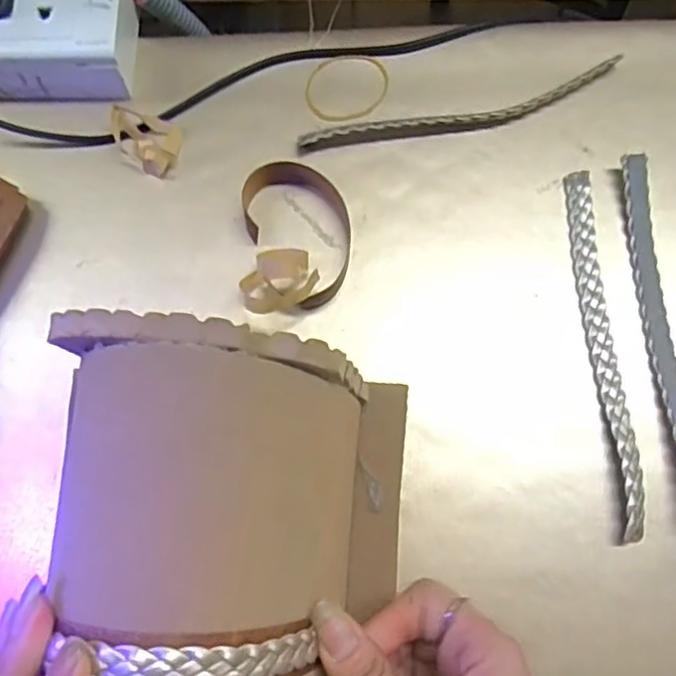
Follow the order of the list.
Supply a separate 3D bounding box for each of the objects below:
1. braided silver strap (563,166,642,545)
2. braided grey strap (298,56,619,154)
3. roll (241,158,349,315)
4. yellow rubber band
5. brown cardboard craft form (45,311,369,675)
[{"bbox_3d":[0.134,0.003,0.328,0.012,0.009,0.188,-3,75,0],"label":"braided silver strap"},{"bbox_3d":[0.070,-0.125,0.362,0.184,0.010,0.019,-15,75,-3],"label":"braided grey strap"},{"bbox_3d":[-0.021,-0.051,0.335,0.055,0.027,0.084,-1,75,0],"label":"roll"},{"bbox_3d":[0.005,-0.144,0.371,0.043,0.004,0.047,0,75,1],"label":"yellow rubber band"},{"bbox_3d":[-0.044,0.100,0.240,0.099,0.105,0.195,2,75,1],"label":"brown cardboard craft form"}]

